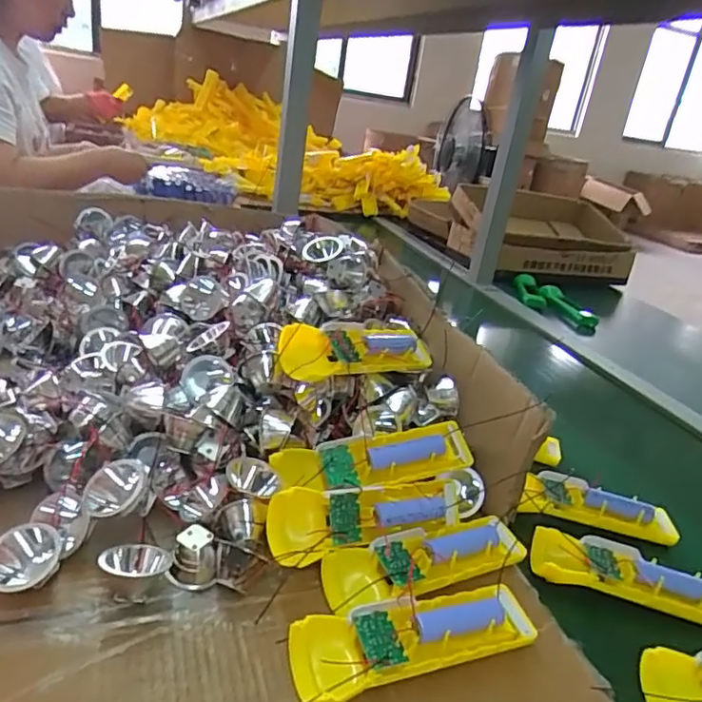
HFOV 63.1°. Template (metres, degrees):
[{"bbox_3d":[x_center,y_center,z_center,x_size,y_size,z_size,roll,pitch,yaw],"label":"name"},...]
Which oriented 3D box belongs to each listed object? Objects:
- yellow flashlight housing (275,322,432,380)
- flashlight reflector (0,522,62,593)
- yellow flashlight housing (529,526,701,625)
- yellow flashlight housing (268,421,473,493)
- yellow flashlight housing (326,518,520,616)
[{"bbox_3d":[0.009,-0.001,0.516,0.156,0.028,0.048,-7,65,-36],"label":"yellow flashlight housing"},{"bbox_3d":[-0.210,0.133,0.366,0.037,0.021,0.044,38,45,-8],"label":"flashlight reflector"},{"bbox_3d":[0.226,0.178,0.457,0.157,0.025,0.047,15,25,12],"label":"yellow flashlight housing"},{"bbox_3d":[0.018,0.088,0.463,0.160,0.023,0.048,-7,60,-7],"label":"yellow flashlight housing"},{"bbox_3d":[0.057,0.163,0.435,0.159,0.037,0.046,-7,28,-22],"label":"yellow flashlight housing"}]

